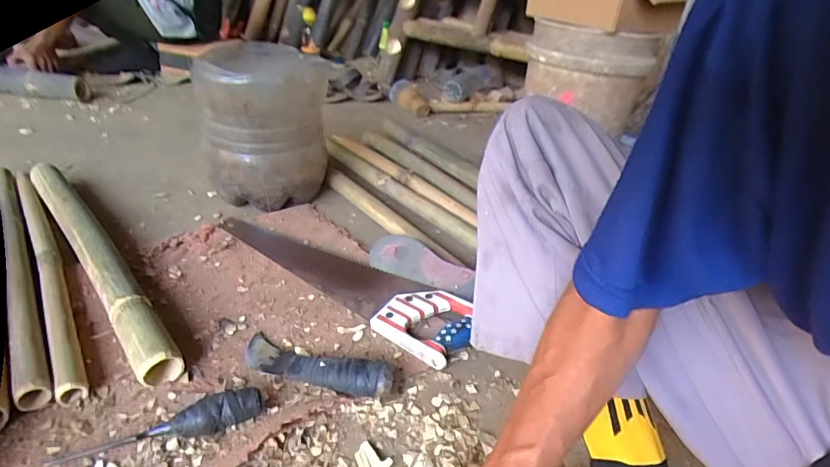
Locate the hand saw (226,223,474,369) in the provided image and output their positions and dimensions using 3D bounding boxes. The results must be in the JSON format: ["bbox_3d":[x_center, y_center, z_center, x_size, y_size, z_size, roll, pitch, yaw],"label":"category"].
[{"bbox_3d":[-0.132,0.058,0.760,0.503,0.030,0.109,25,34,27],"label":"hand saw"}]

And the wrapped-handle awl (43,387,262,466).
[{"bbox_3d":[-0.266,0.201,0.487,0.195,0.033,0.030,-3,32,-19],"label":"wrapped-handle awl"}]

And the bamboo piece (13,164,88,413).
[{"bbox_3d":[-0.584,0.028,0.725,0.033,0.035,0.677,-17,38,-36],"label":"bamboo piece"}]

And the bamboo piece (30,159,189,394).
[{"bbox_3d":[-0.520,0.019,0.738,0.058,0.055,0.656,-21,41,-40],"label":"bamboo piece"}]

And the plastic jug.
[{"bbox_3d":[-0.313,-0.234,0.980,0.238,0.286,0.265,-2,32,-17],"label":"plastic jug"}]

